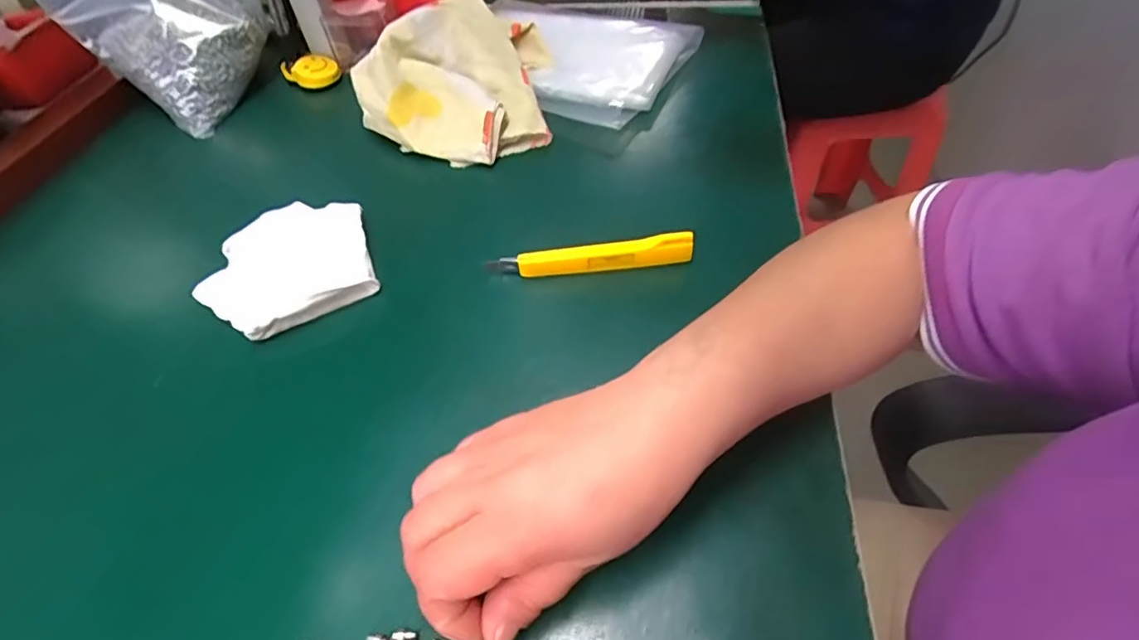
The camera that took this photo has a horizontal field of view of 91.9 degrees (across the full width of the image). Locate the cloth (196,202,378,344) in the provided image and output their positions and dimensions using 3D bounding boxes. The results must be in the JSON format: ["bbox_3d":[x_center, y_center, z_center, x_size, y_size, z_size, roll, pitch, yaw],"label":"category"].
[{"bbox_3d":[-0.191,-0.036,0.372,0.108,0.020,0.100,-18,51,-11],"label":"cloth"}]

